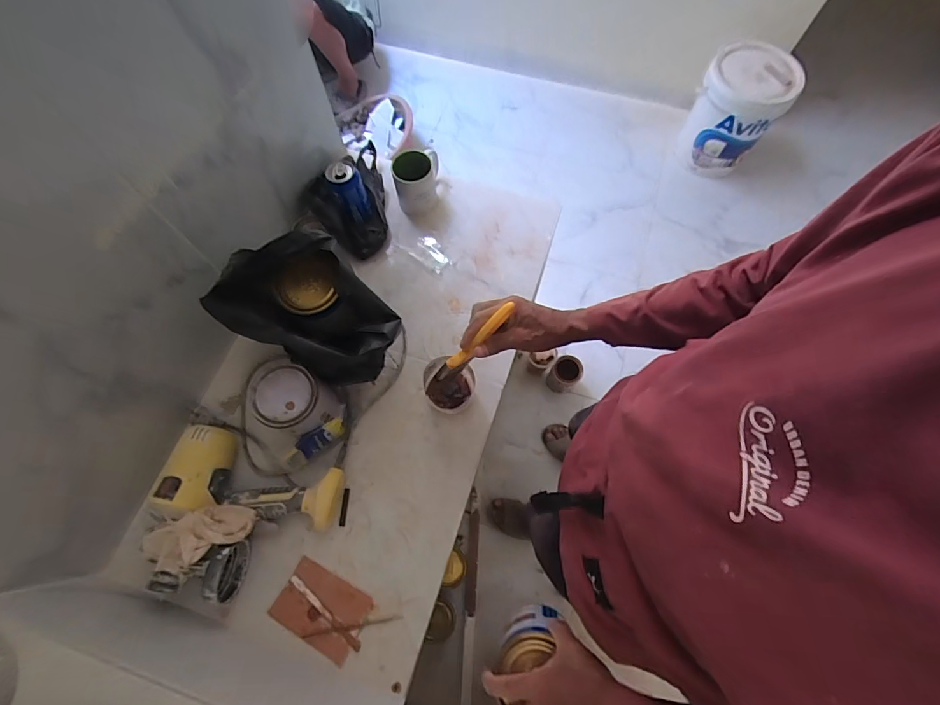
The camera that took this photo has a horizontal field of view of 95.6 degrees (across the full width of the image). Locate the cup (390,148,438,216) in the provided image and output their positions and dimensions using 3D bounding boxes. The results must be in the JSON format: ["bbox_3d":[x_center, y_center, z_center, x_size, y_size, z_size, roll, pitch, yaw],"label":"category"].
[{"bbox_3d":[-0.110,-0.351,0.855,0.086,0.095,0.099,0,70,1],"label":"cup"}]

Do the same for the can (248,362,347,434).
[{"bbox_3d":[-0.269,0.081,0.678,0.098,0.123,0.094,0,70,1],"label":"can"}]

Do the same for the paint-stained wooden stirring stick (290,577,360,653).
[{"bbox_3d":[-0.218,0.391,0.641,0.142,0.005,0.015,38,75,14],"label":"paint-stained wooden stirring stick"}]

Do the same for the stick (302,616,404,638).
[{"bbox_3d":[-0.175,0.408,0.635,0.145,0.007,0.010,-8,70,-2],"label":"stick"}]

